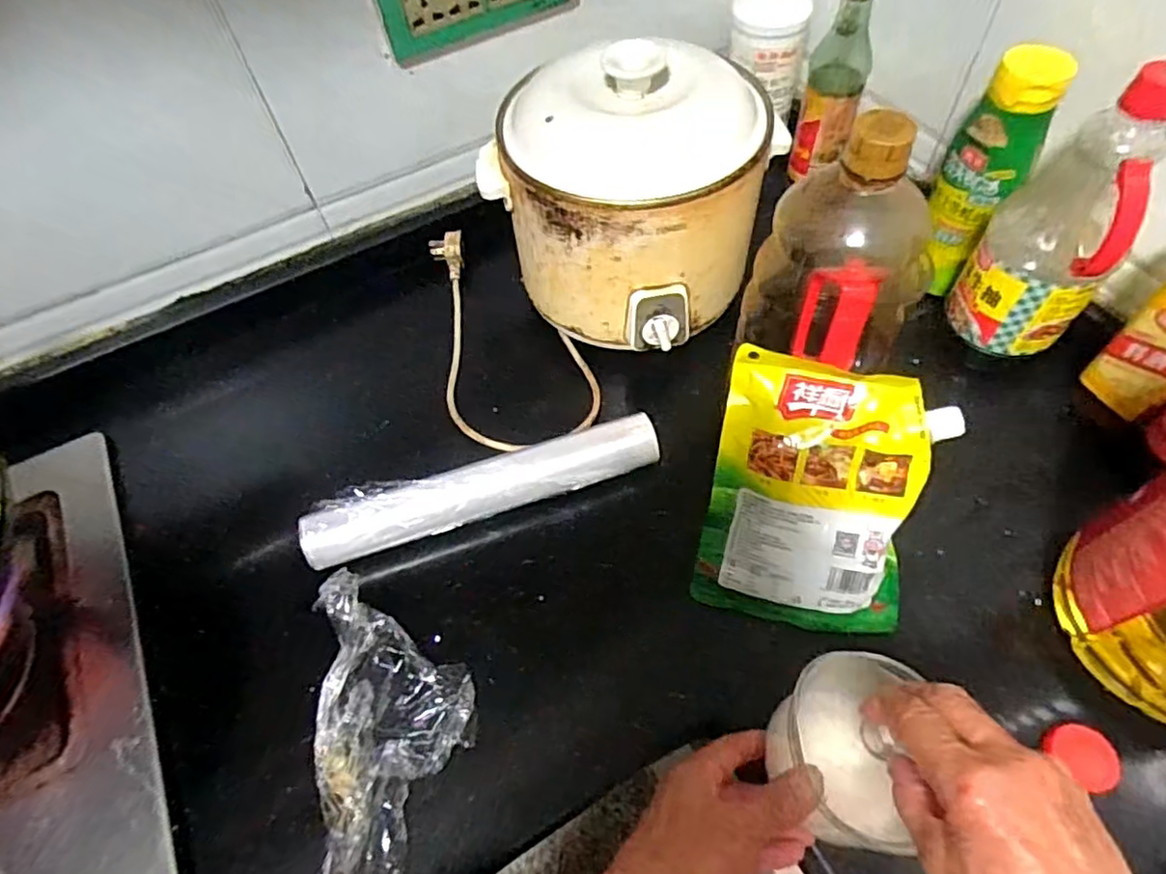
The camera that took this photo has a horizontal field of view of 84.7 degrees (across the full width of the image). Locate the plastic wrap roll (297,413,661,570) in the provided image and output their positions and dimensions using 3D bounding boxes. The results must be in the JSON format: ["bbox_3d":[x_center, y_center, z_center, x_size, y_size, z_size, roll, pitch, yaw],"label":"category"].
[{"bbox_3d":[-0.084,0.042,0.547,0.308,0.036,0.051,-18,58,-7],"label":"plastic wrap roll"}]

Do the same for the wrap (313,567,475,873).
[{"bbox_3d":[-0.142,0.211,0.467,0.120,0.043,0.227,-10,57,-1],"label":"wrap"}]

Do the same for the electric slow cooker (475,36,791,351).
[{"bbox_3d":[0.046,-0.222,0.577,0.200,0.197,0.195,35,67,24],"label":"electric slow cooker"}]

